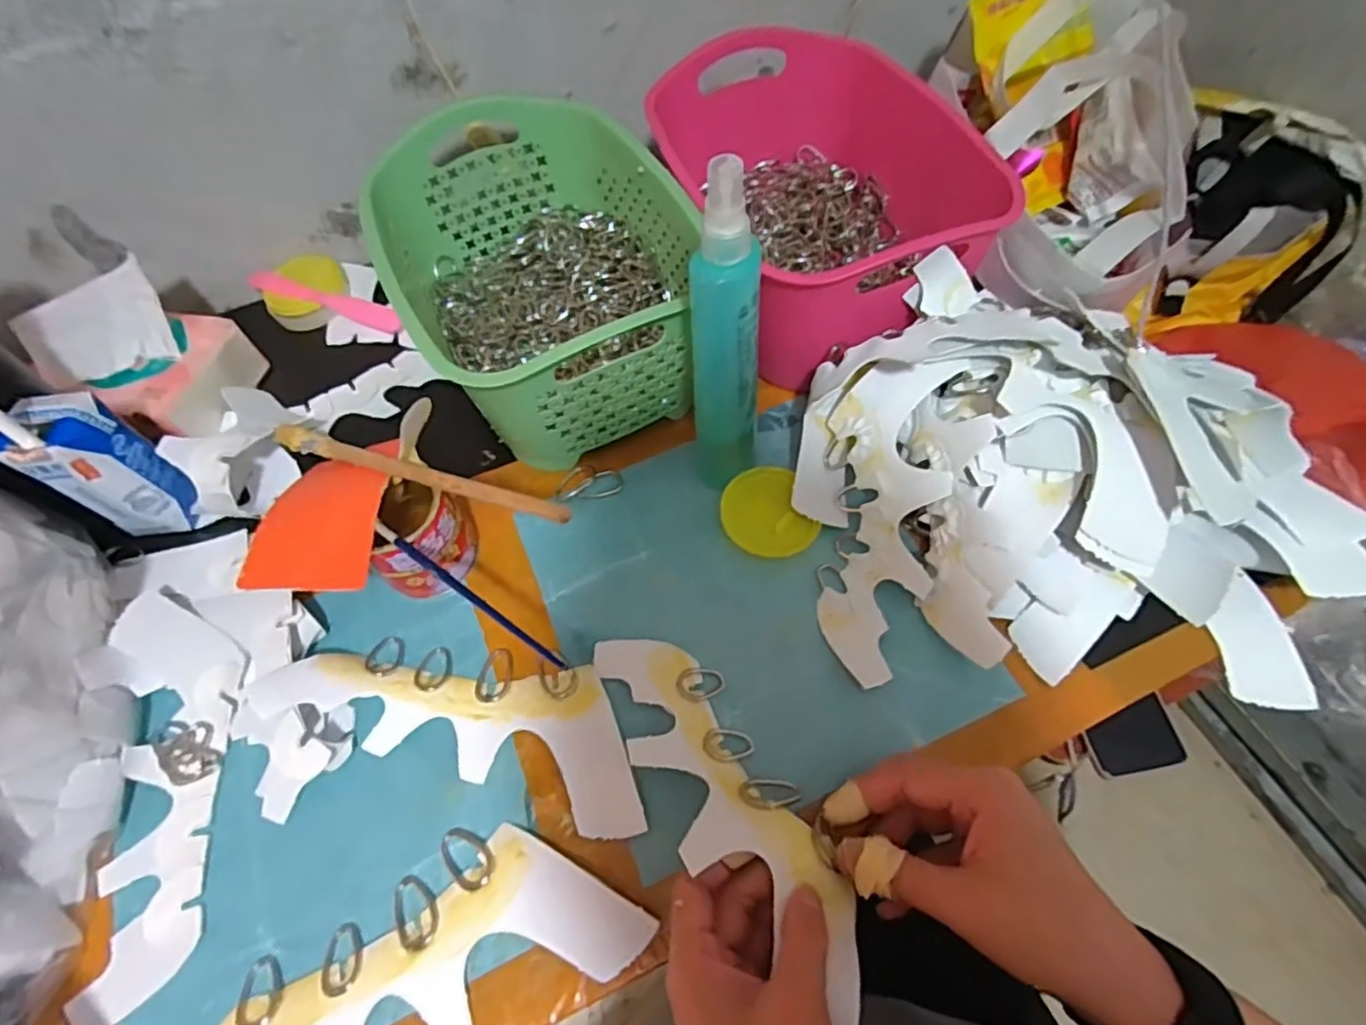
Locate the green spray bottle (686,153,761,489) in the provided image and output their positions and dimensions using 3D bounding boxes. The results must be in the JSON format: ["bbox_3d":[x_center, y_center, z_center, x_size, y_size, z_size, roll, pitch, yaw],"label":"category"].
[{"bbox_3d":[0.025,-0.083,0.352,0.040,0.211,0.034,-3,61,1],"label":"green spray bottle"}]

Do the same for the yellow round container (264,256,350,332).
[{"bbox_3d":[-0.325,-0.192,0.554,0.068,0.025,0.062,-1,61,2],"label":"yellow round container"}]

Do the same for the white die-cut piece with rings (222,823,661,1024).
[{"bbox_3d":[-0.133,0.219,0.314,0.219,0.011,0.083,-21,58,-8],"label":"white die-cut piece with rings"}]

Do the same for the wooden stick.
[{"bbox_3d":[-0.159,-0.024,0.354,0.264,0.010,0.013,14,61,32],"label":"wooden stick"}]

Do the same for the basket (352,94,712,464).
[{"bbox_3d":[-0.110,-0.180,0.469,0.186,0.116,0.292,-25,62,-11],"label":"basket"}]

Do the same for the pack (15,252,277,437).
[{"bbox_3d":[-0.396,-0.119,0.471,0.095,0.088,0.098,19,63,13],"label":"pack"}]

